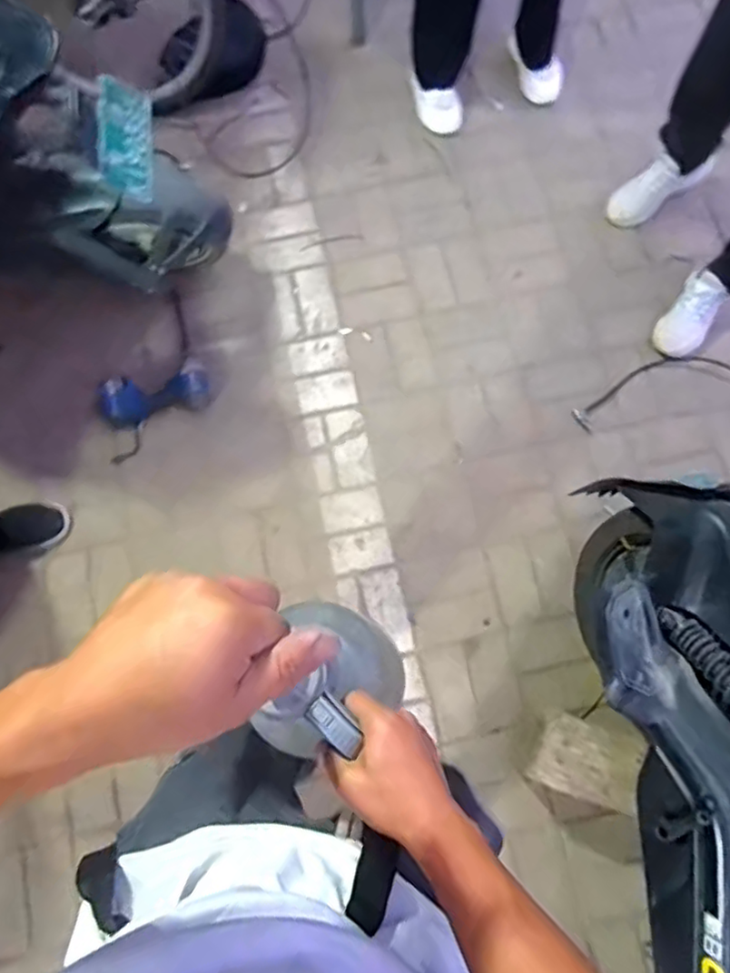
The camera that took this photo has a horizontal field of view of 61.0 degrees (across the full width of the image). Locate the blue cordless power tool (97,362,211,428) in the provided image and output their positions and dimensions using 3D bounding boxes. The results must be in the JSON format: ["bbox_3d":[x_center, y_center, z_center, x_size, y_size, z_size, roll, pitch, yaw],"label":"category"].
[{"bbox_3d":[-0.501,-0.220,1.477,0.245,0.089,0.108,-9,77,-2],"label":"blue cordless power tool"}]

